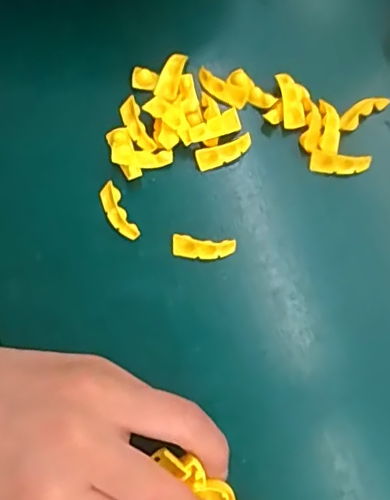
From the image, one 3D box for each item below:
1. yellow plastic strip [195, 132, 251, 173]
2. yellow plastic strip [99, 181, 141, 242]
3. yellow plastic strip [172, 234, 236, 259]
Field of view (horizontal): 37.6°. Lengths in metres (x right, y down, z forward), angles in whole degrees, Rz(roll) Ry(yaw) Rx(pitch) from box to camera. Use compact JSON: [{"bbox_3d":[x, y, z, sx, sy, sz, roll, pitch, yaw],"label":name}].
[{"bbox_3d":[0.015,-0.048,0.284,0.029,0.009,0.009,-21,75,-7],"label":"yellow plastic strip"},{"bbox_3d":[-0.037,-0.018,0.276,0.010,0.004,0.029,-28,83,4],"label":"yellow plastic strip"},{"bbox_3d":[0.004,-0.001,0.270,0.029,0.007,0.010,6,73,0],"label":"yellow plastic strip"}]

